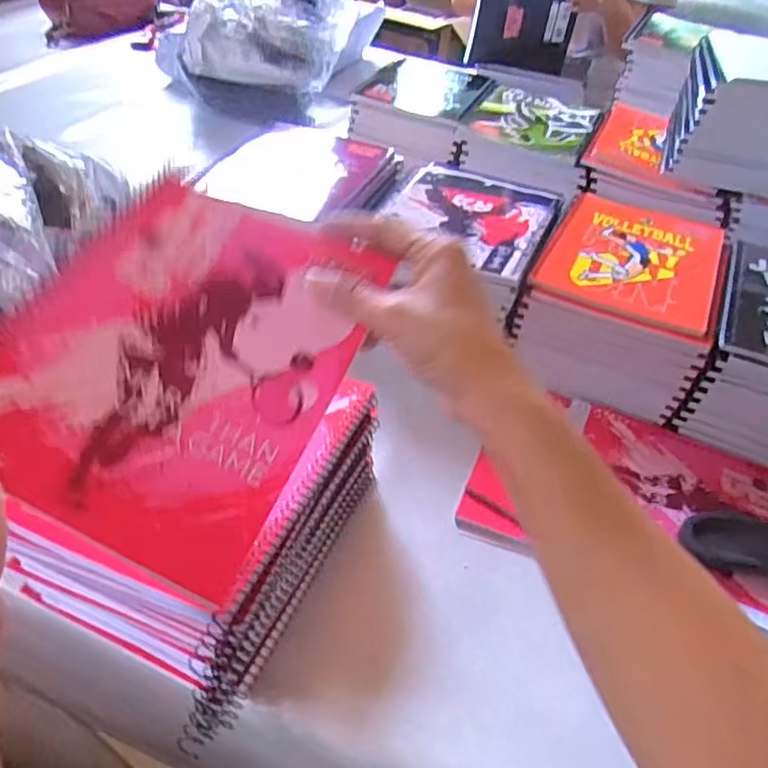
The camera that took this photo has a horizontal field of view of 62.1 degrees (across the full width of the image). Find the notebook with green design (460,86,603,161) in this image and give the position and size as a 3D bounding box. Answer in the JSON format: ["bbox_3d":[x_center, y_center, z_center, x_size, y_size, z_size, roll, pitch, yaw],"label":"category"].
[{"bbox_3d":[0.200,-0.351,0.835,0.150,0.010,0.213,21,45,15],"label":"notebook with green design"}]

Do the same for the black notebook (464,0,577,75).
[{"bbox_3d":[0.239,-0.618,1.103,0.177,0.141,0.024,-5,44,-12],"label":"black notebook"}]

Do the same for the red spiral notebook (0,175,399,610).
[{"bbox_3d":[-0.094,-0.018,0.313,0.148,0.015,0.199,31,57,-7],"label":"red spiral notebook"}]

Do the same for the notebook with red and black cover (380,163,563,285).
[{"bbox_3d":[0.082,-0.164,0.618,0.151,0.007,0.192,19,45,13],"label":"notebook with red and black cover"}]

